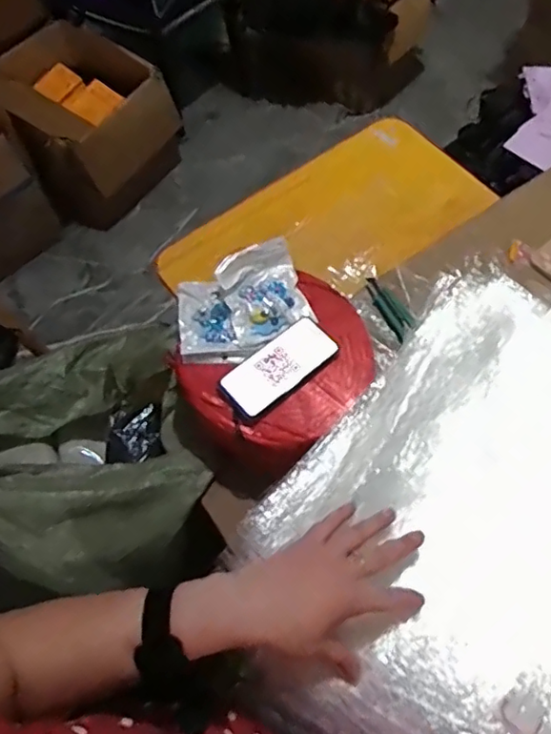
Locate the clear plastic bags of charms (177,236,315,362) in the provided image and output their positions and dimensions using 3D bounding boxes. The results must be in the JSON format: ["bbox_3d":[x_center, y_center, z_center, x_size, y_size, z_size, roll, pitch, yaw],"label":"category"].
[{"bbox_3d":[-0.050,-0.087,0.833,0.199,0.044,0.133,-26,65,-9],"label":"clear plastic bags of charms"}]

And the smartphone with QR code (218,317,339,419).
[{"bbox_3d":[0.005,0.000,0.806,0.158,0.010,0.076,-39,67,-15],"label":"smartphone with QR code"}]

